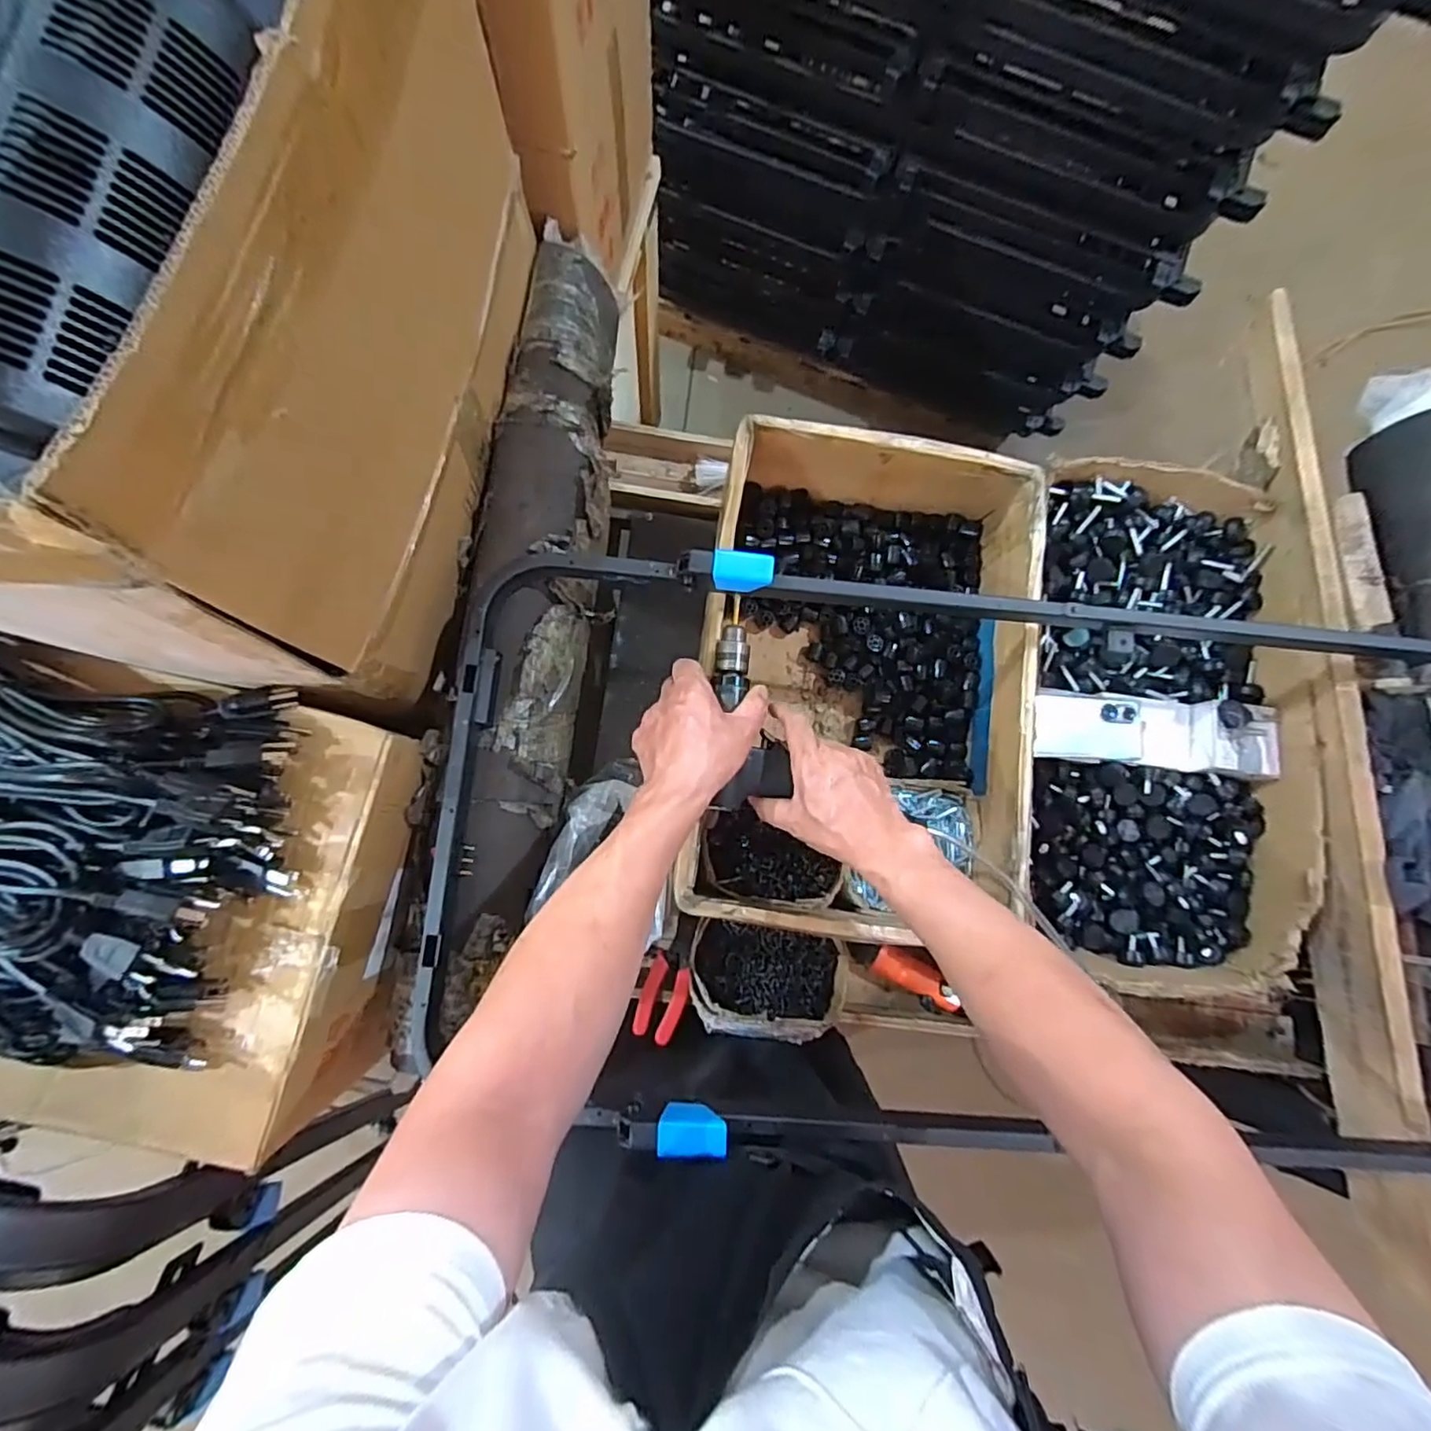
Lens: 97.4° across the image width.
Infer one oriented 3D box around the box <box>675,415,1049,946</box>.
[{"bbox_3d":[0.162,-0.036,0.729,0.359,0.183,0.527,7,81,-2],"label":"box"}]

